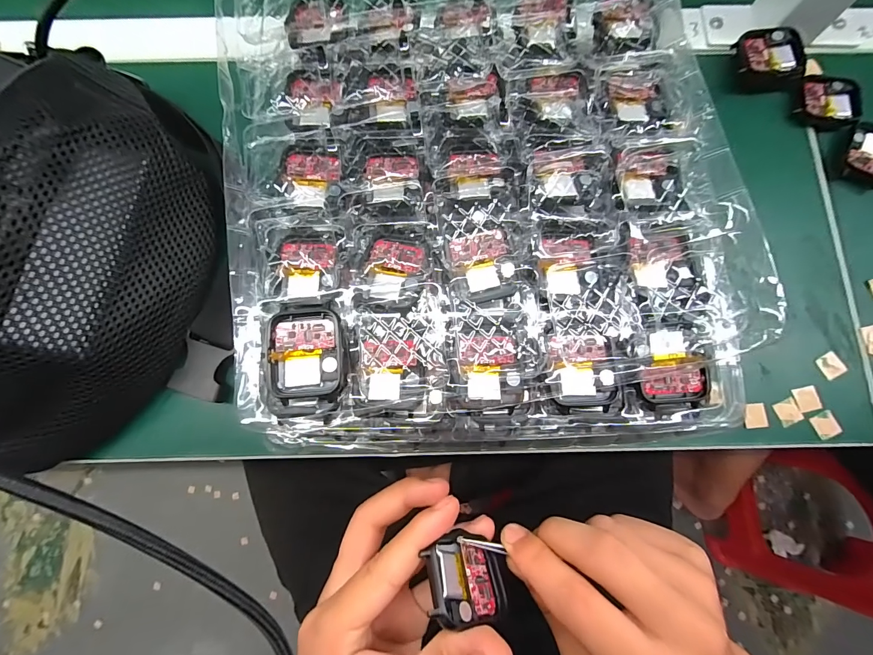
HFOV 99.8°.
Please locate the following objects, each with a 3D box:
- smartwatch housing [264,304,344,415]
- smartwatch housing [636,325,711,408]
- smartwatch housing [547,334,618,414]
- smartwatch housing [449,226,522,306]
[{"bbox_3d":[-0.066,0.016,0.189,0.038,0.015,0.054,-1,79,0],"label":"smartwatch housing"},{"bbox_3d":[0.125,0.020,0.193,0.033,0.008,0.040,-2,79,0],"label":"smartwatch housing"},{"bbox_3d":[0.078,0.024,0.198,0.033,0.008,0.040,-6,79,-1],"label":"smartwatch housing"},{"bbox_3d":[0.026,-0.034,0.202,0.033,0.012,0.037,-14,79,-3],"label":"smartwatch housing"}]

